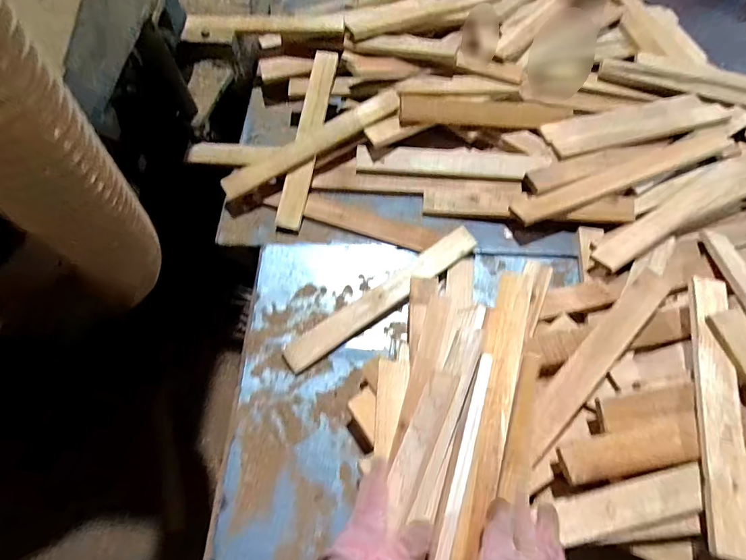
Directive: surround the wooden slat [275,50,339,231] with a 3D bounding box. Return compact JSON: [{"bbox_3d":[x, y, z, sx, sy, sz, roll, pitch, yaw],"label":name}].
[{"bbox_3d":[-0.130,-0.292,0.830,0.048,0.024,0.390,10,80,4],"label":"wooden slat"}]

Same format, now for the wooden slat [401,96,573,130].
[{"bbox_3d":[0.249,-0.356,0.879,0.397,0.016,0.065,-2,89,-15],"label":"wooden slat"}]

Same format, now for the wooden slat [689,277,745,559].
[{"bbox_3d":[0.478,0.165,0.566,0.053,0.017,0.379,13,66,5],"label":"wooden slat"}]

